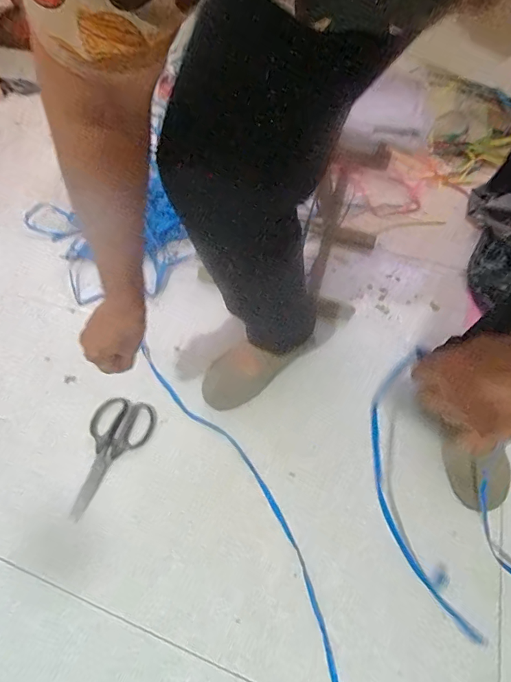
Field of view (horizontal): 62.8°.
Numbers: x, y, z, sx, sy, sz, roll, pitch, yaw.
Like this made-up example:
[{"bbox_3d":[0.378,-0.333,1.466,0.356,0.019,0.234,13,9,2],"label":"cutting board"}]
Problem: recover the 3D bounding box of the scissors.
[{"bbox_3d":[-0.224,0.170,0.627,0.095,0.009,0.185,14,55,9],"label":"scissors"}]

